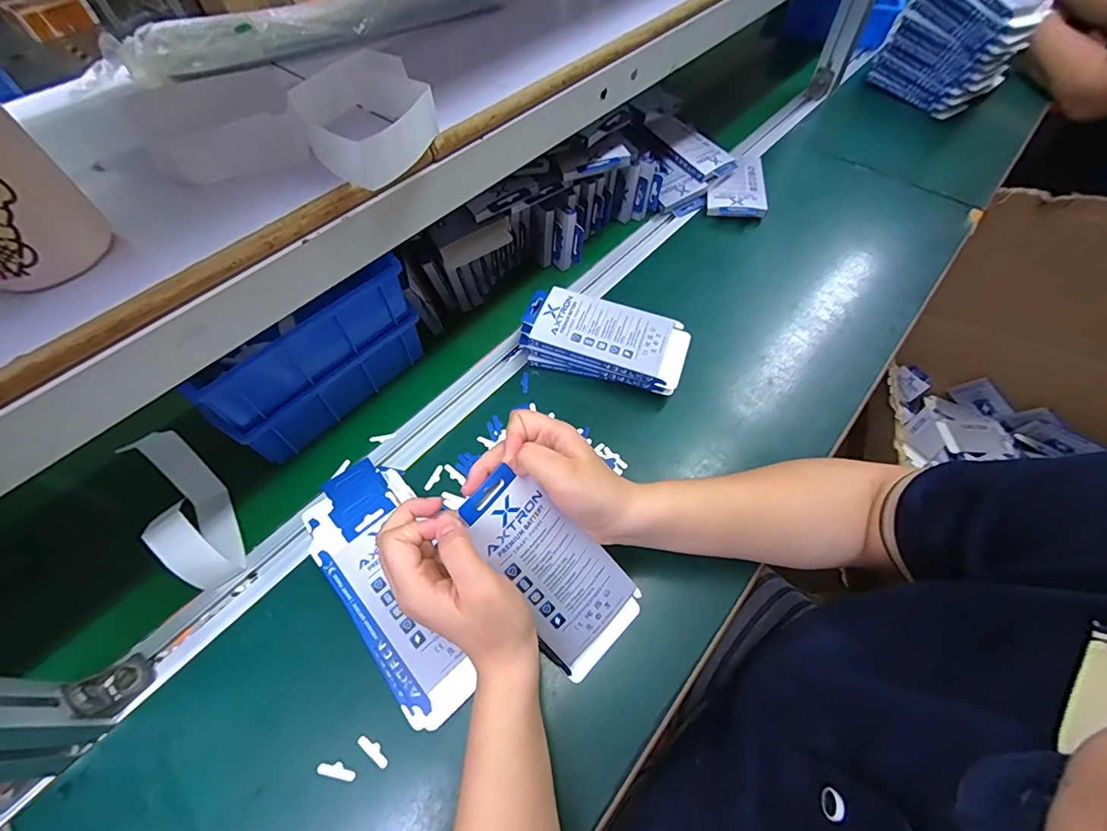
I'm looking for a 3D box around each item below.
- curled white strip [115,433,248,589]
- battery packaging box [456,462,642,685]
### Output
[{"bbox_3d":[-0.307,0.083,0.396,0.045,0.065,0.132,-32,64,-18],"label":"curled white strip"},{"bbox_3d":[0.001,0.112,0.341,0.078,0.013,0.166,-43,108,-22],"label":"battery packaging box"}]

